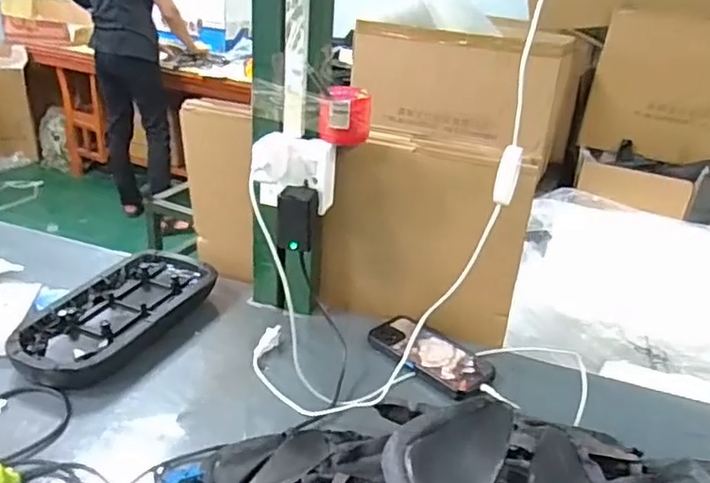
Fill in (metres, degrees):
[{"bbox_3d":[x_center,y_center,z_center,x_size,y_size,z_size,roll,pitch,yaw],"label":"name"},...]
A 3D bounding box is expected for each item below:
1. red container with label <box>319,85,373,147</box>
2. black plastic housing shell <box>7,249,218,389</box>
[{"bbox_3d":[-0.011,-0.154,0.754,0.062,0.064,0.053,4,27,-2],"label":"red container with label"},{"bbox_3d":[-0.320,0.096,0.830,0.153,0.040,0.291,13,28,16],"label":"black plastic housing shell"}]

